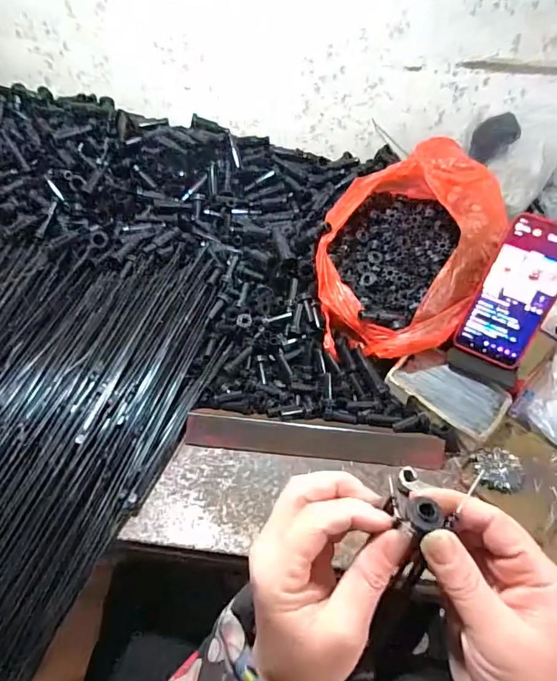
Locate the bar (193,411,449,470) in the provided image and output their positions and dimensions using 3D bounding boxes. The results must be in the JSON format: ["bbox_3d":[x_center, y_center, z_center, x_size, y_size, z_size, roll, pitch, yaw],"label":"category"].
[{"bbox_3d":[0.041,0.112,0.497,0.287,0.023,0.037,4,49,3],"label":"bar"}]

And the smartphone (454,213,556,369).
[{"bbox_3d":[0.269,-0.053,0.491,0.080,0.163,0.009,25,22,17],"label":"smartphone"}]

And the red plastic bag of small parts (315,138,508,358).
[{"bbox_3d":[0.160,-0.118,0.561,0.203,0.137,0.280,18,58,11],"label":"red plastic bag of small parts"}]

